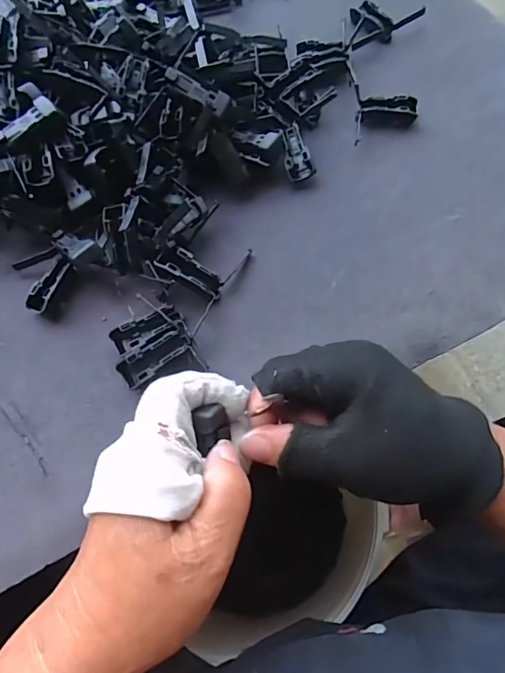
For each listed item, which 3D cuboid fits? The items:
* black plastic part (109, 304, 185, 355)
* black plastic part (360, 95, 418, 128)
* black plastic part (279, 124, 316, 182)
[{"bbox_3d":[-0.069,-0.002,0.311,0.047,0.021,0.022,-24,67,-7],"label":"black plastic part"},{"bbox_3d":[0.113,-0.188,0.389,0.046,0.017,0.016,1,66,4],"label":"black plastic part"},{"bbox_3d":[0.033,-0.146,0.364,0.021,0.016,0.046,-15,82,-3],"label":"black plastic part"}]

